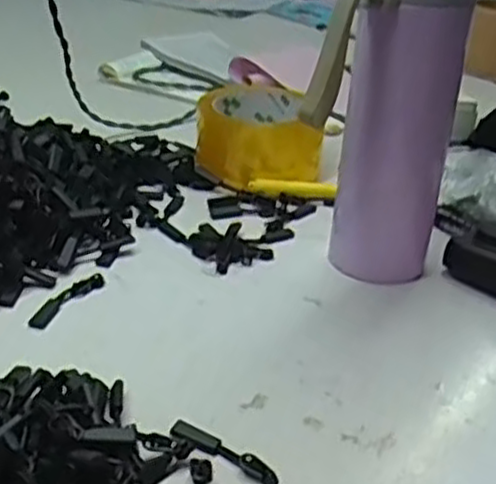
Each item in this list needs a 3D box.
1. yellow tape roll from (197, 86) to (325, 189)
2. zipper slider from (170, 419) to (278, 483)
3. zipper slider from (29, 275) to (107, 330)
[{"bbox_3d":[0.010,-0.085,0.614,0.099,0.061,0.097,4,29,-2],"label":"yellow tape roll"},{"bbox_3d":[-0.010,0.096,0.339,0.057,0.008,0.012,22,33,27],"label":"zipper slider"},{"bbox_3d":[-0.107,0.033,0.441,0.013,0.006,0.059,19,32,23],"label":"zipper slider"}]

